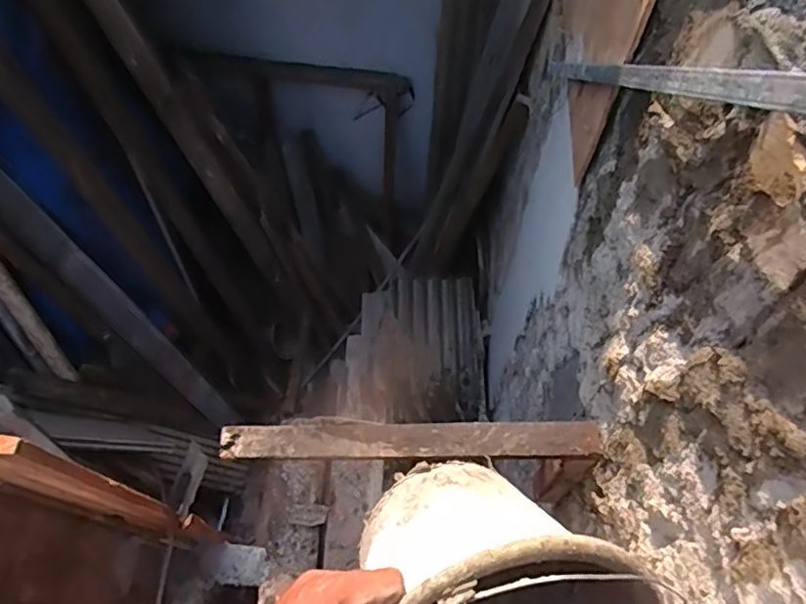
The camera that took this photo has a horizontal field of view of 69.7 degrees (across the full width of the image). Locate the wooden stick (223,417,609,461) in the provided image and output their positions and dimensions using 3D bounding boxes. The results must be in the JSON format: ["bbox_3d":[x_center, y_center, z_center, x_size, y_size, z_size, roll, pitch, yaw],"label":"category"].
[{"bbox_3d":[0.001,0.245,1.028,0.660,0.026,0.073,-2,67,10],"label":"wooden stick"}]

